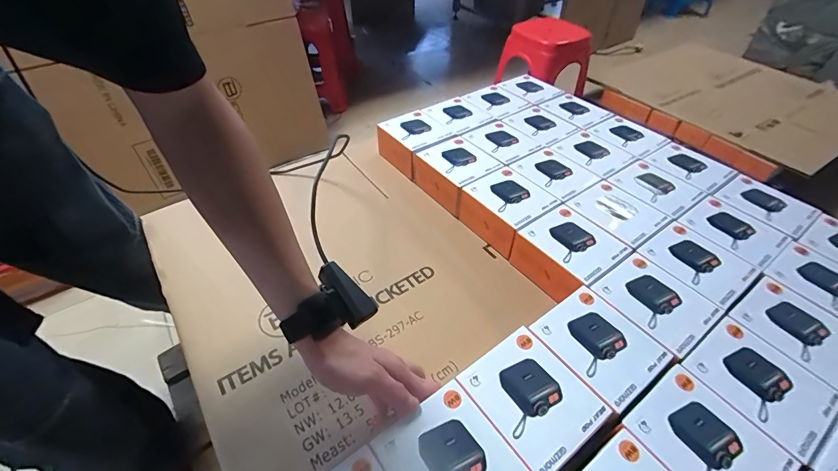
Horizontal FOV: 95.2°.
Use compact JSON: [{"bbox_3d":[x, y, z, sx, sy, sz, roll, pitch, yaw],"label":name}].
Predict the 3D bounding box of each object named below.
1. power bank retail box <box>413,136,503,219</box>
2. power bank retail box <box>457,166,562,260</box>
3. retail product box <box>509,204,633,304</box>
[{"bbox_3d":[0.062,-0.104,0.647,0.098,0.062,0.114,-28,53,-25],"label":"power bank retail box"},{"bbox_3d":[0.134,-0.039,0.589,0.097,0.063,0.110,-29,53,-25],"label":"power bank retail box"},{"bbox_3d":[0.203,0.027,0.528,0.100,0.060,0.111,-27,53,-24],"label":"retail product box"}]

